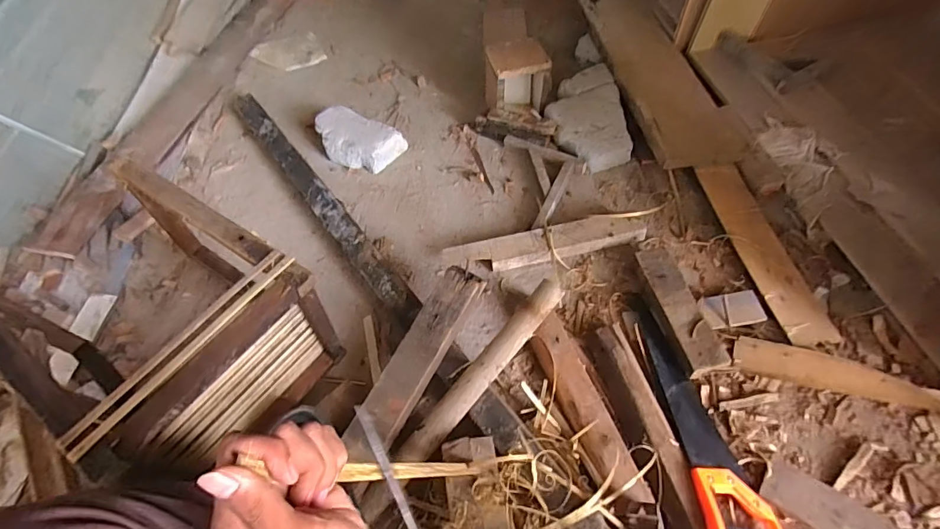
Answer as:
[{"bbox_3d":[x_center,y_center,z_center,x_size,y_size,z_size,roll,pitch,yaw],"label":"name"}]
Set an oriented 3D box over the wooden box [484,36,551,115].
[{"bbox_3d":[0.115,-0.430,1.083,0.148,0.143,0.106,-5,57,1],"label":"wooden box"}]

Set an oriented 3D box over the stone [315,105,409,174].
[{"bbox_3d":[-0.274,-0.300,1.087,0.213,0.074,0.119,21,61,17],"label":"stone"}]

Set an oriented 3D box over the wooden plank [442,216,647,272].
[{"bbox_3d":[0.147,-0.040,0.908,0.396,0.043,0.077,-12,57,-4],"label":"wooden plank"}]

